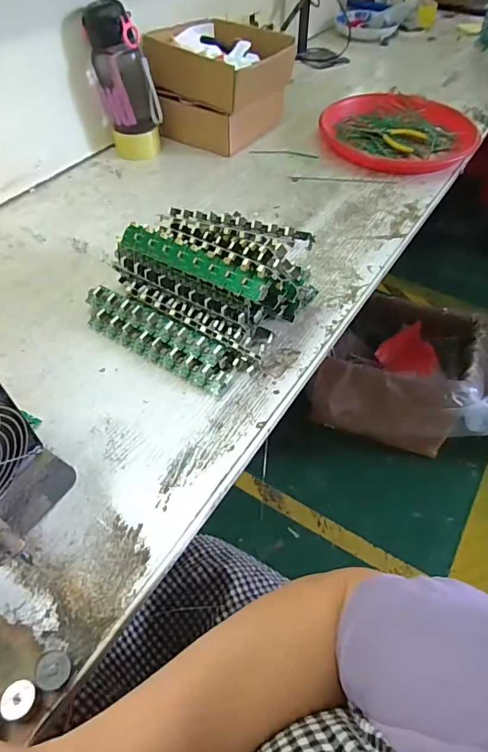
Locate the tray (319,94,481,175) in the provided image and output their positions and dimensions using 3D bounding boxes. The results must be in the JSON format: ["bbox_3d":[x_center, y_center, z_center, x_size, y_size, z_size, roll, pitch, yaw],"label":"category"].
[{"bbox_3d":[0.294,-0.474,0.850,0.286,0.029,0.244,20,54,16],"label":"tray"}]

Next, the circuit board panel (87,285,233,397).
[{"bbox_3d":[-0.105,-0.046,0.516,0.206,0.031,0.046,26,56,20],"label":"circuit board panel"}]

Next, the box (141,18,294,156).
[{"bbox_3d":[-0.045,-0.557,0.826,0.214,0.134,0.222,26,56,21],"label":"box"}]

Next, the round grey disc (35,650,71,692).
[{"bbox_3d":[-0.137,0.213,0.316,0.023,0.006,0.023,7,71,-22],"label":"round grey disc"}]

